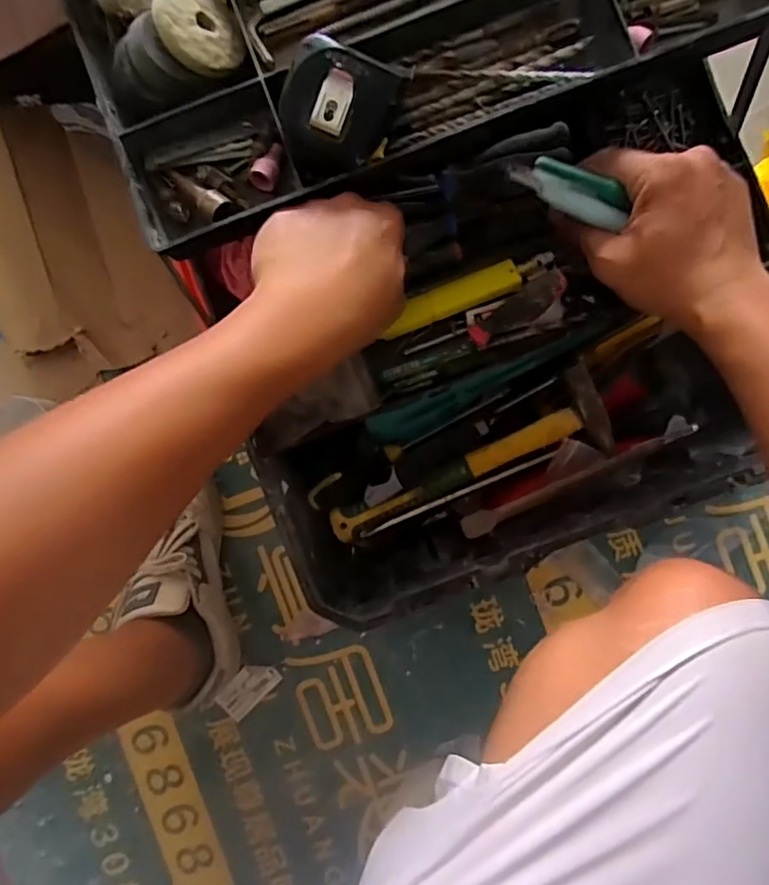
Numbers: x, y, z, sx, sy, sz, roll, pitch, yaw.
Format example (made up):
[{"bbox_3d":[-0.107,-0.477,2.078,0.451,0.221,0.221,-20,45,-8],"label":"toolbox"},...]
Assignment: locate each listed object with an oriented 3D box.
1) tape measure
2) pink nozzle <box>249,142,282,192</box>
[{"bbox_3d":[-0.029,-0.198,0.351,0.062,0.034,0.072,23,106,-12],"label":"tape measure"},{"bbox_3d":[-0.077,-0.185,0.381,0.015,0.015,0.031,23,81,0],"label":"pink nozzle"}]

